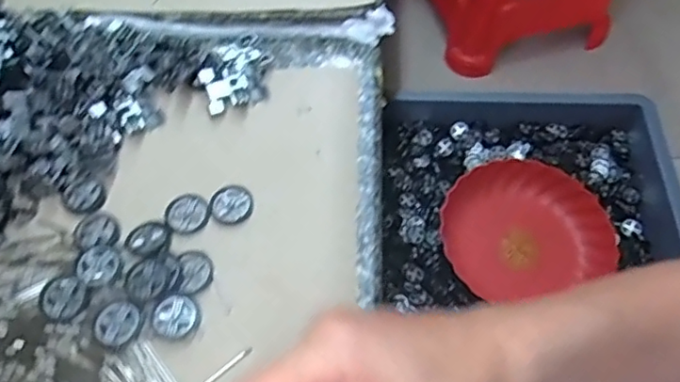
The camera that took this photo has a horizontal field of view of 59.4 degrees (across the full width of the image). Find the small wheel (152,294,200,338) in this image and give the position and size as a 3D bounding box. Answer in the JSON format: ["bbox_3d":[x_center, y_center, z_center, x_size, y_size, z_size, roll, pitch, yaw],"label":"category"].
[{"bbox_3d":[-0.095,0.072,0.344,0.025,0.004,0.026,0,57,1],"label":"small wheel"}]

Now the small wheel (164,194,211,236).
[{"bbox_3d":[-0.097,0.015,0.381,0.027,0.004,0.027,0,57,1],"label":"small wheel"}]

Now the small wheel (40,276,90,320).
[{"bbox_3d":[-0.162,0.062,0.350,0.026,0.005,0.025,0,57,1],"label":"small wheel"}]

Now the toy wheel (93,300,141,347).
[{"bbox_3d":[-0.127,0.075,0.340,0.025,0.004,0.026,0,57,1],"label":"toy wheel"}]

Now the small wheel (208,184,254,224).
[{"bbox_3d":[-0.070,0.008,0.384,0.027,0.004,0.028,0,57,1],"label":"small wheel"}]

